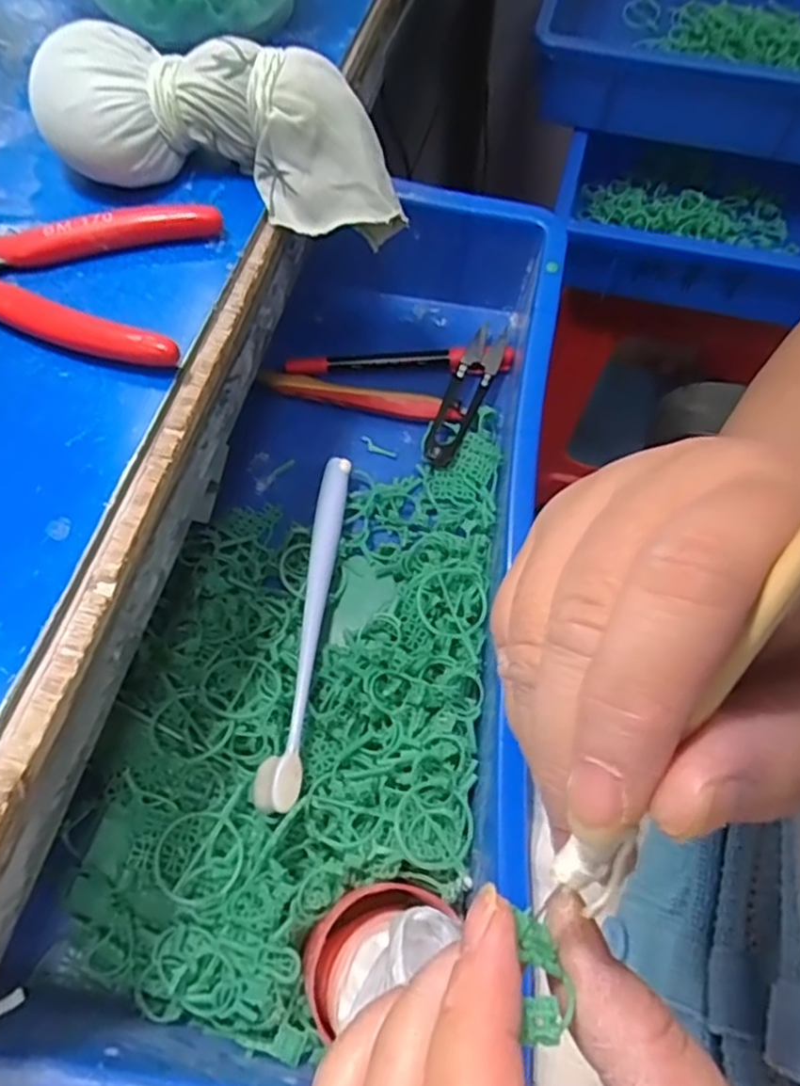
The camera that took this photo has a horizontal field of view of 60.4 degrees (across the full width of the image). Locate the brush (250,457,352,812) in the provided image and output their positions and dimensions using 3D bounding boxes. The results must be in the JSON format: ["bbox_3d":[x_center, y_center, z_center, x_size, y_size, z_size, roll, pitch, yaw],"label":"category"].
[{"bbox_3d":[-0.044,0.035,0.338,0.020,0.017,0.180,6,63,3],"label":"brush"}]

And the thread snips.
[{"bbox_3d":[0.040,-0.090,0.412,0.021,0.016,0.105,23,65,11],"label":"thread snips"}]

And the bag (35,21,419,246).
[{"bbox_3d":[-0.068,-0.167,0.278,0.148,0.053,0.050,9,63,-13],"label":"bag"}]

